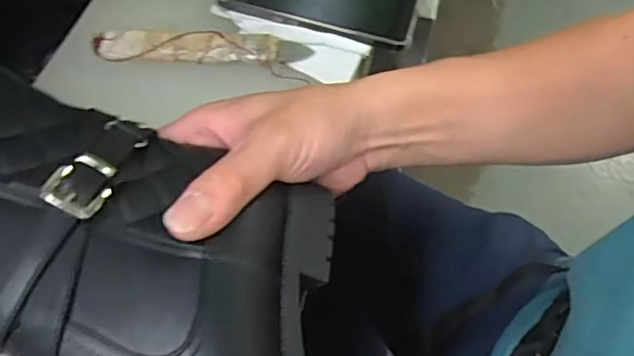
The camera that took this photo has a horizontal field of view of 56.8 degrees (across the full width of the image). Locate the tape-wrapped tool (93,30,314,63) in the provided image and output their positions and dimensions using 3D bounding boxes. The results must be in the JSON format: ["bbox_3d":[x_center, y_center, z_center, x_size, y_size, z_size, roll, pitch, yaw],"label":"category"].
[{"bbox_3d":[-0.090,-0.102,0.450,0.163,0.019,0.025,2,56,0],"label":"tape-wrapped tool"}]

